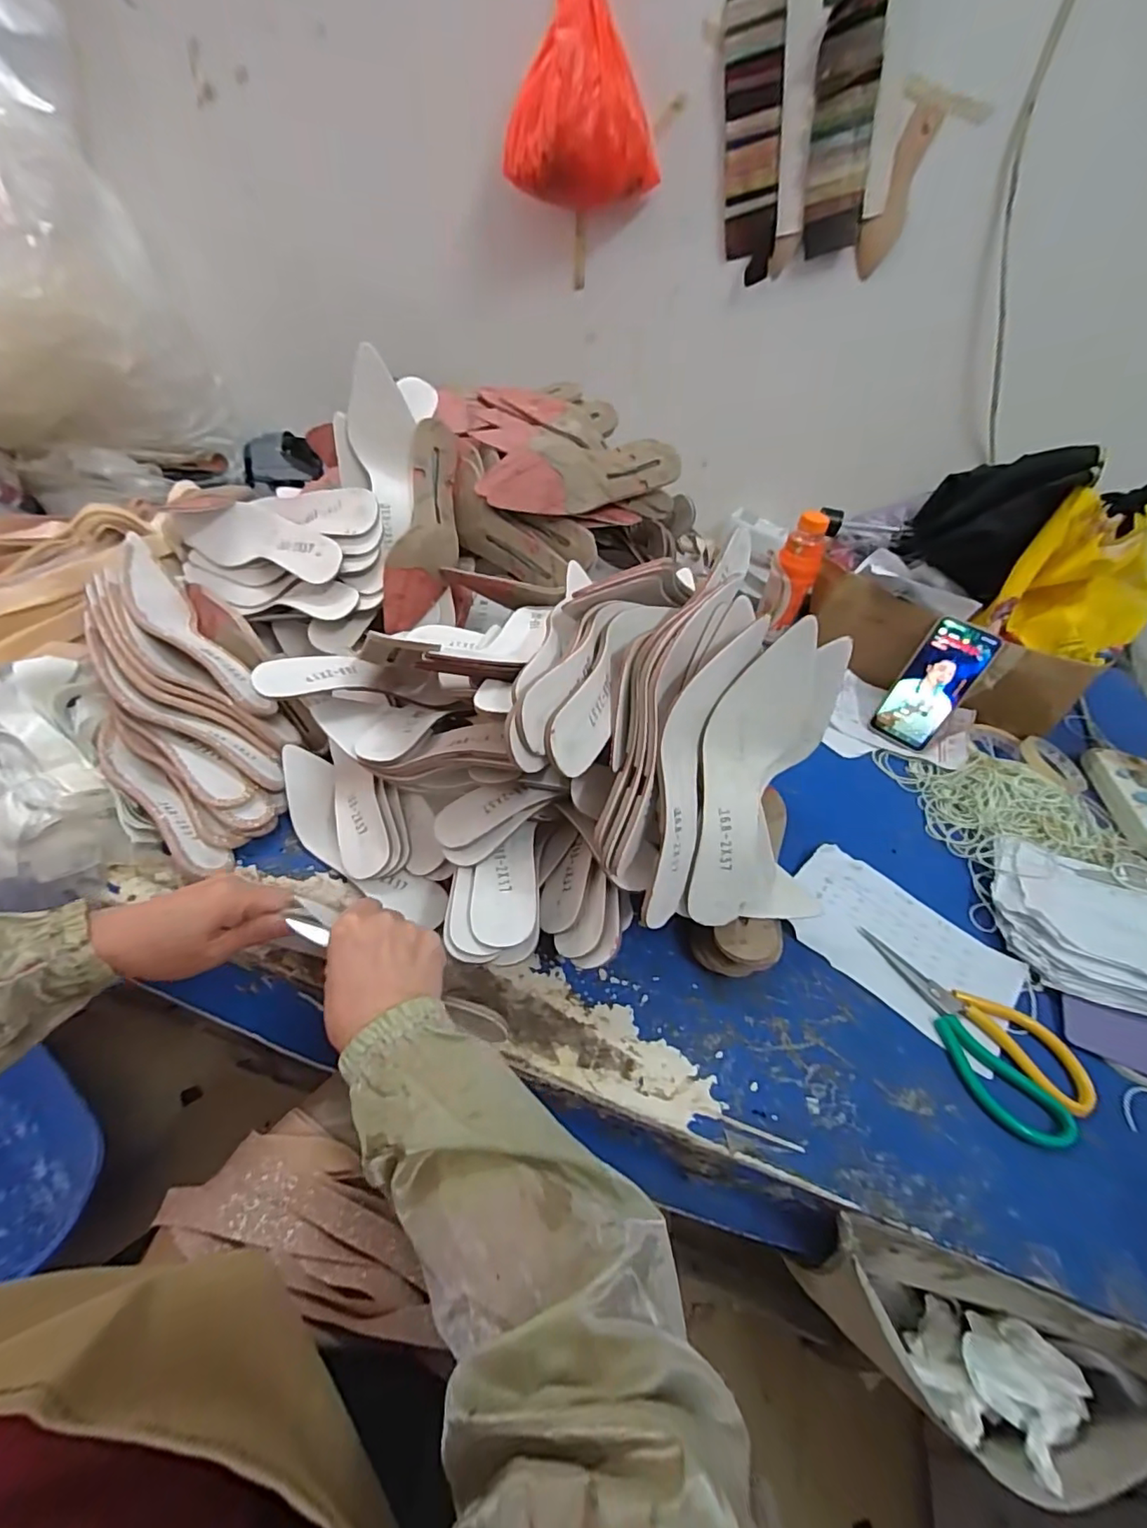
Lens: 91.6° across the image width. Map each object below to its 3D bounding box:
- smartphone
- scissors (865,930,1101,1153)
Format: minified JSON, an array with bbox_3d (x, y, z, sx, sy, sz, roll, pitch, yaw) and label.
[{"bbox_3d":[0.464,-0.103,0.721,0.076,0.163,0.015,36,20,25],"label":"smartphone"},{"bbox_3d":[0.345,0.215,0.478,0.104,0.010,0.184,-15,51,-20],"label":"scissors"}]

